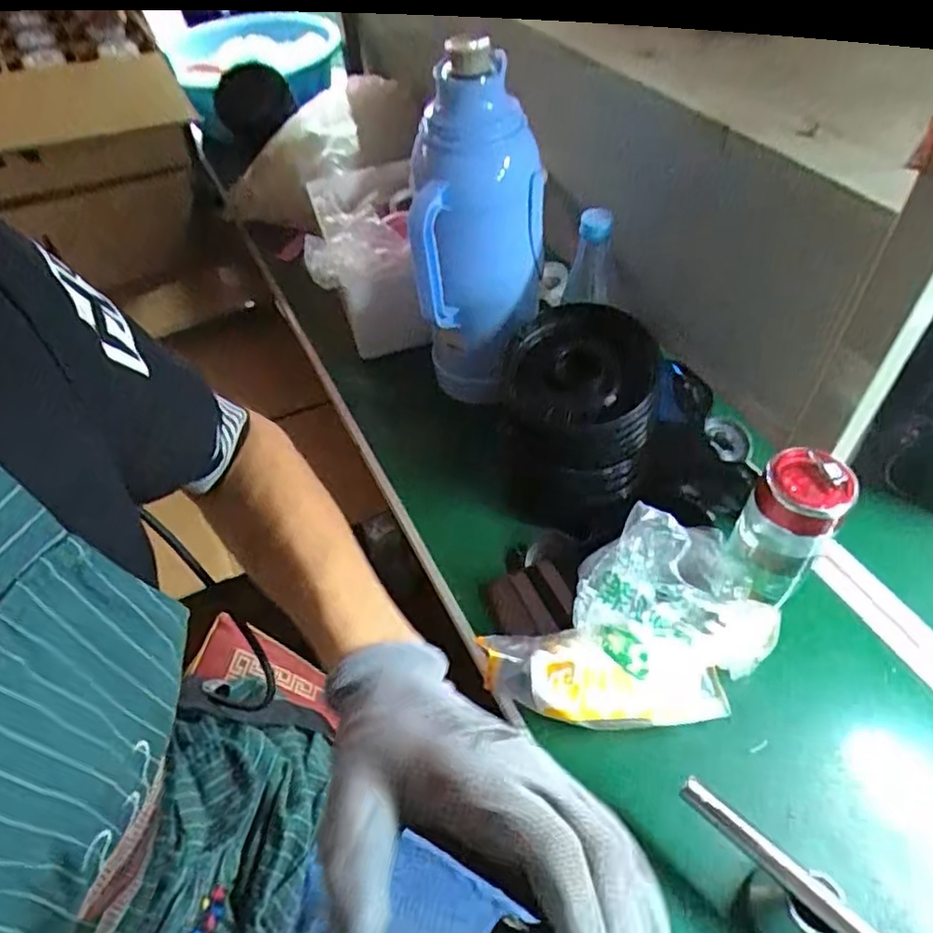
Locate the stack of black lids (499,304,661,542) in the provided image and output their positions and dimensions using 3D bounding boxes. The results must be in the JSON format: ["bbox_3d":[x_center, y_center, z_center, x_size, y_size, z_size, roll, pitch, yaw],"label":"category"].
[{"bbox_3d":[0.106,-0.038,0.660,0.138,0.194,0.136,1,50,4],"label":"stack of black lids"}]

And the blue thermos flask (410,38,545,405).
[{"bbox_3d":[0.011,-0.203,0.672,0.122,0.350,0.116,-1,50,2],"label":"blue thermos flask"}]

